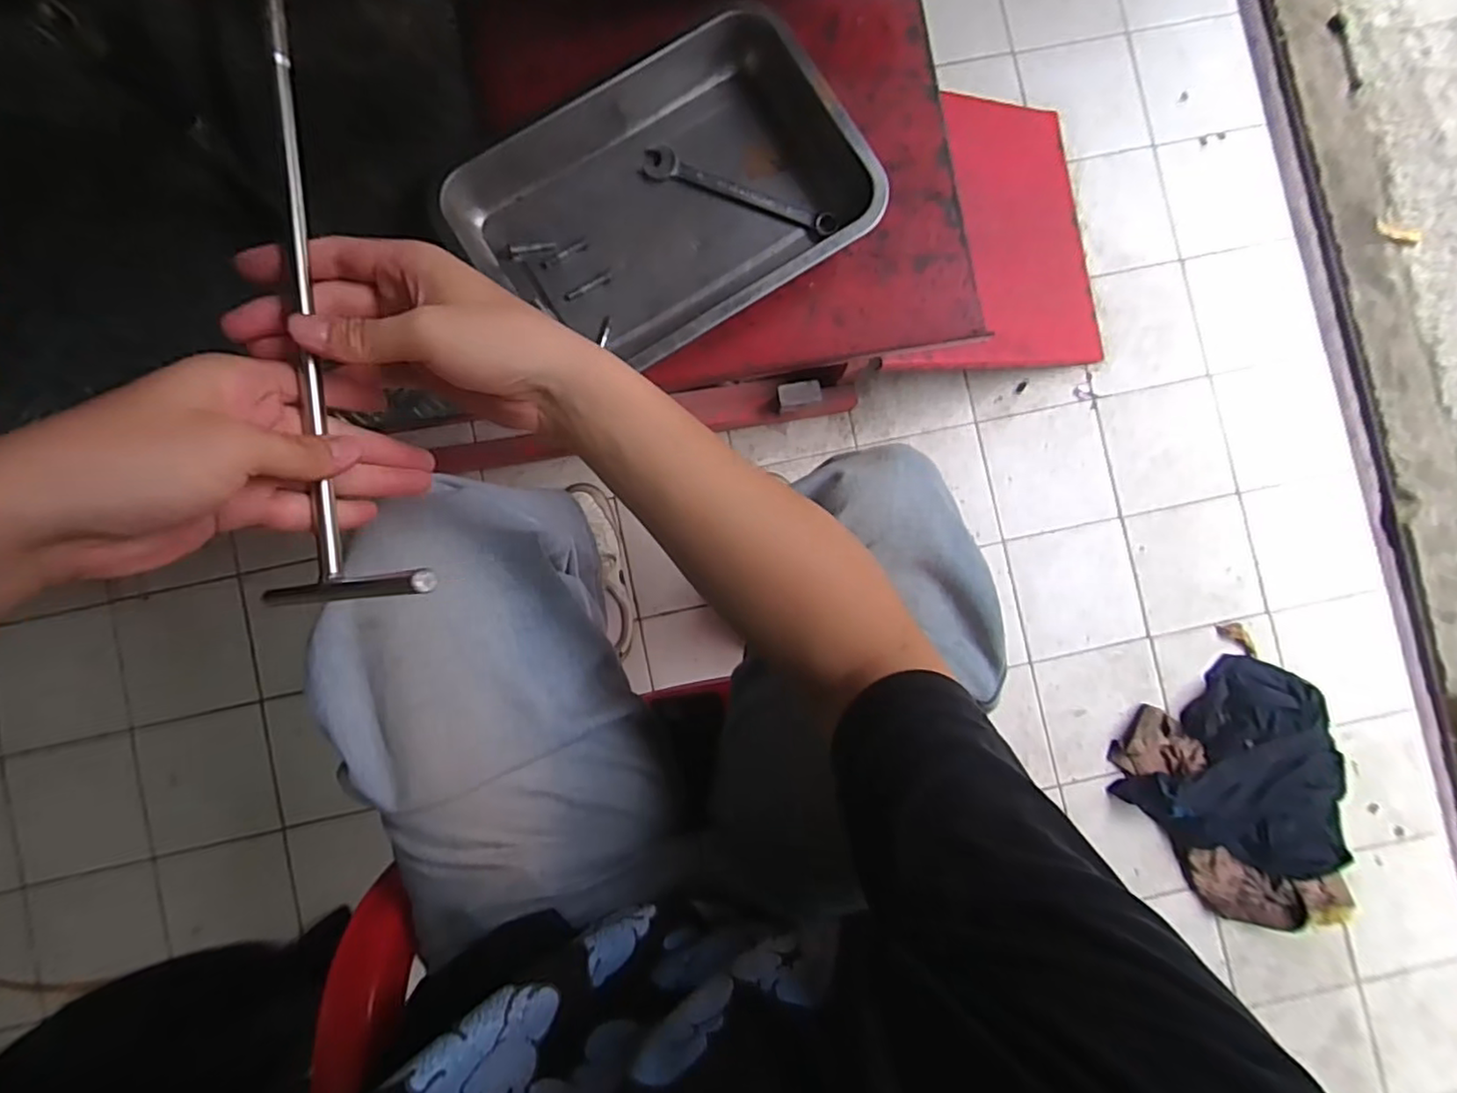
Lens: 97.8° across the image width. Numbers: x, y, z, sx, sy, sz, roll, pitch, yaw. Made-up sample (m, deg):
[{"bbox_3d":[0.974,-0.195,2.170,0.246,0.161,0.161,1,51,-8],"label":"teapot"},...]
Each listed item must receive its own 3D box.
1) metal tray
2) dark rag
[{"bbox_3d":[-0.053,-0.268,0.503,0.303,0.059,0.228,-33,87,-3],"label":"metal tray"},{"bbox_3d":[0.846,0.391,0.981,0.335,0.115,0.431,-40,88,-3],"label":"dark rag"}]

